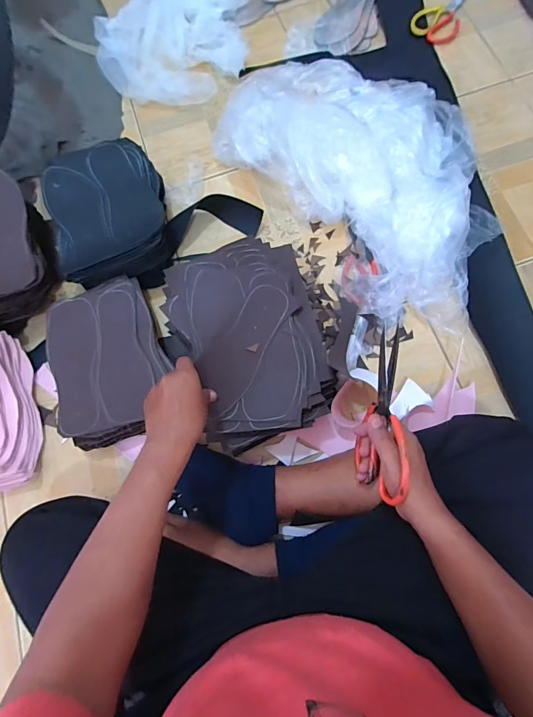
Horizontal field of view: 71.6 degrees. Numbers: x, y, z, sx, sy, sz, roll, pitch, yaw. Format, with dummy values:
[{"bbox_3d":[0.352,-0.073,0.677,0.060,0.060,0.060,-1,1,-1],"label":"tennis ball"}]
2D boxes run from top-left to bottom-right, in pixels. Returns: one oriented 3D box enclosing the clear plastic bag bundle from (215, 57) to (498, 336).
[{"bbox_3d":[0.200,-0.361,0.687,0.371,0.123,0.617,-38,76,-7],"label":"clear plastic bag bundle"}]

